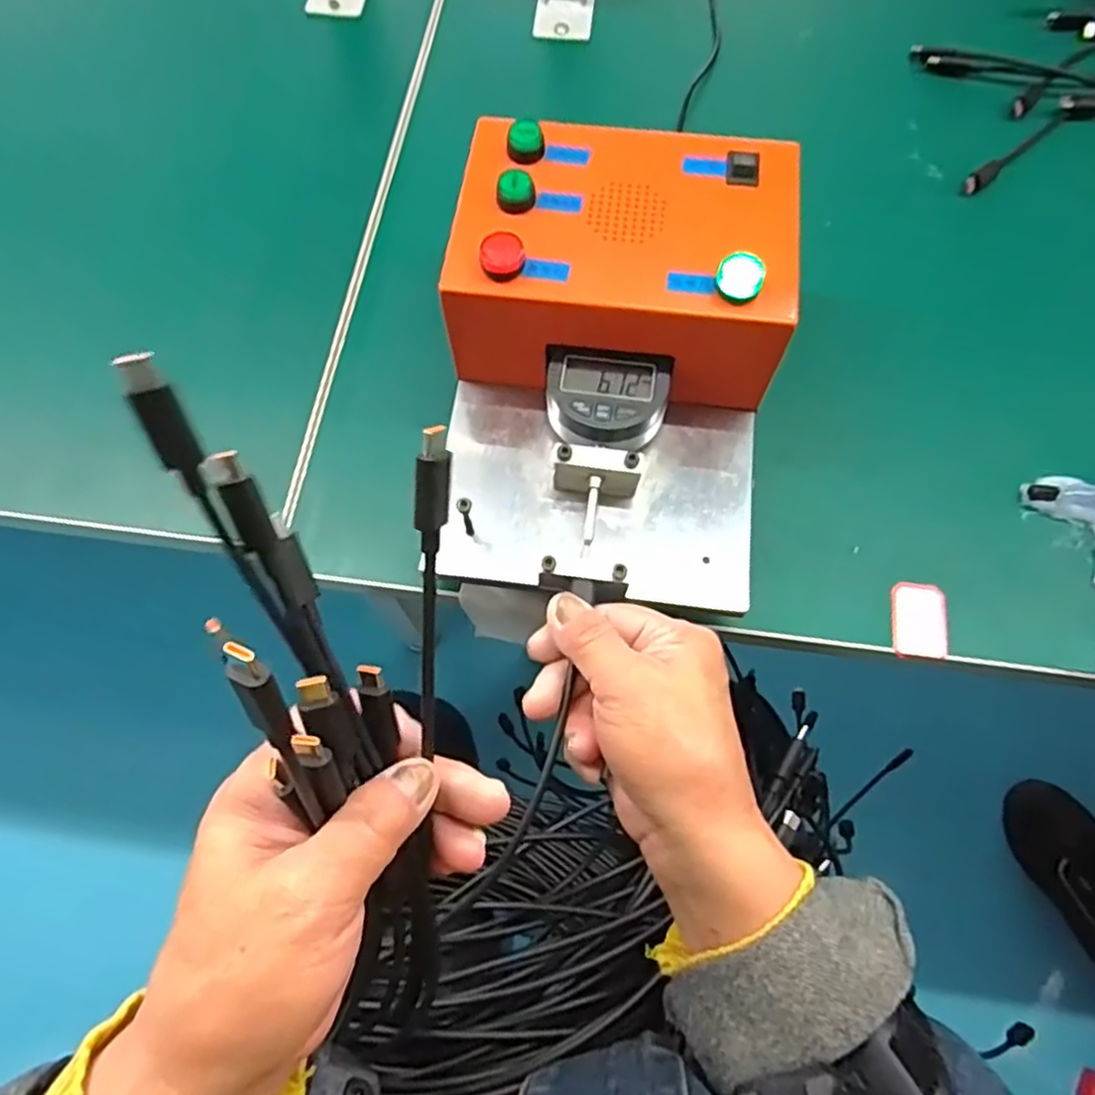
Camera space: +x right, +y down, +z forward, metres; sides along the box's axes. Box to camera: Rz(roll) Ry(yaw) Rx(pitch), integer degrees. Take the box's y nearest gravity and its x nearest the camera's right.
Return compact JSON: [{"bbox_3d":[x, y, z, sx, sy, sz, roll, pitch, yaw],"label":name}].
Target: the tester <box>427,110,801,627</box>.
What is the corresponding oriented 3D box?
[{"bbox_3d":[0.029,-0.081,0.339,0.153,0.100,0.207,5,70,4],"label":"tester"}]

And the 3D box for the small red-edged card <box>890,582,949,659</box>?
[{"bbox_3d":[0.176,0.034,0.338,0.024,0.004,0.037,6,70,4],"label":"small red-edged card"}]

